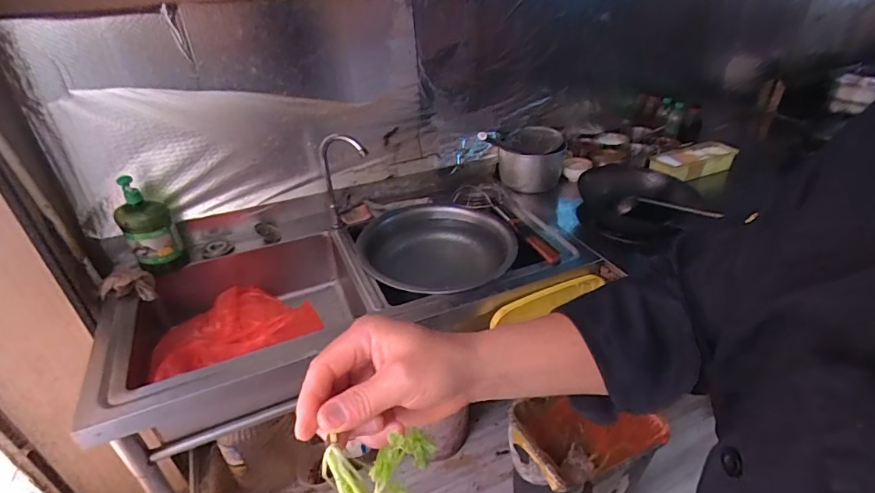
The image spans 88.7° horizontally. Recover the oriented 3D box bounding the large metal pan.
[{"bbox_3d":[0.005,0.026,1.292,0.440,0.117,0.443,-3,33,-1],"label":"large metal pan"}]

